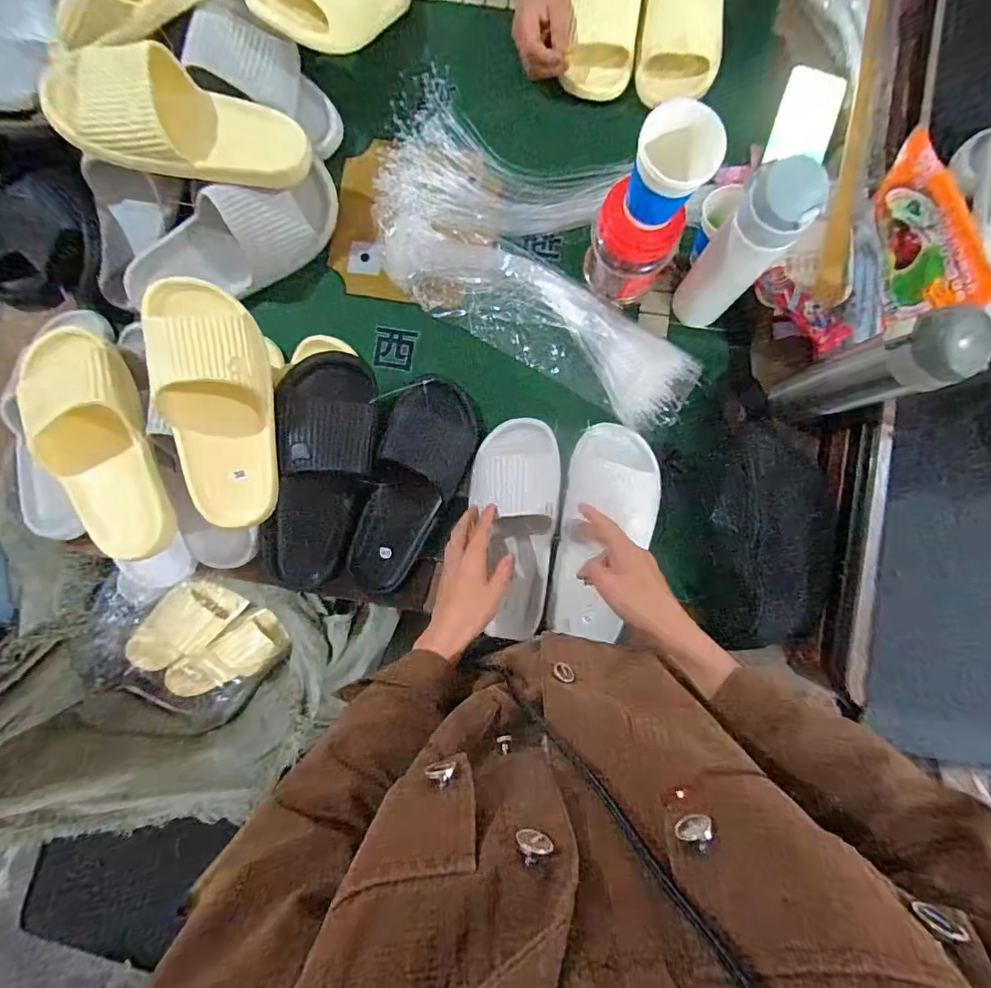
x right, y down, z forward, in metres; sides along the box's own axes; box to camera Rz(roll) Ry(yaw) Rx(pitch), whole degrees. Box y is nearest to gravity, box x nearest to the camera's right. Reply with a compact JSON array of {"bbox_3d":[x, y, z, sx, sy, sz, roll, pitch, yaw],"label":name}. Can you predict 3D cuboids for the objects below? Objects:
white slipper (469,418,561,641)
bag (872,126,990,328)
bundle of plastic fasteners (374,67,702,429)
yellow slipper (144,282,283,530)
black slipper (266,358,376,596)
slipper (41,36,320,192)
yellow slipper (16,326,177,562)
[{"bbox_3d":[0.026,0.039,0.587,0.107,0.055,0.263,-2,86,3],"label":"white slipper"},{"bbox_3d":[0.397,-0.244,0.456,0.018,0.109,0.163,-11,87,2],"label":"bag"},{"bbox_3d":[0.055,-0.314,0.607,0.493,0.067,0.262,30,89,4],"label":"bundle of plastic fasteners"},{"bbox_3d":[-0.278,-0.089,0.490,0.104,0.075,0.243,-9,98,-16],"label":"yellow slipper"},{"bbox_3d":[-0.199,-0.019,0.569,0.100,0.085,0.282,14,100,3],"label":"black slipper"},{"bbox_3d":[-0.345,-0.406,0.535,0.263,0.079,0.104,5,87,-16],"label":"slipper"},{"bbox_3d":[-0.406,-0.050,0.496,0.095,0.060,0.244,-15,86,2],"label":"yellow slipper"}]

